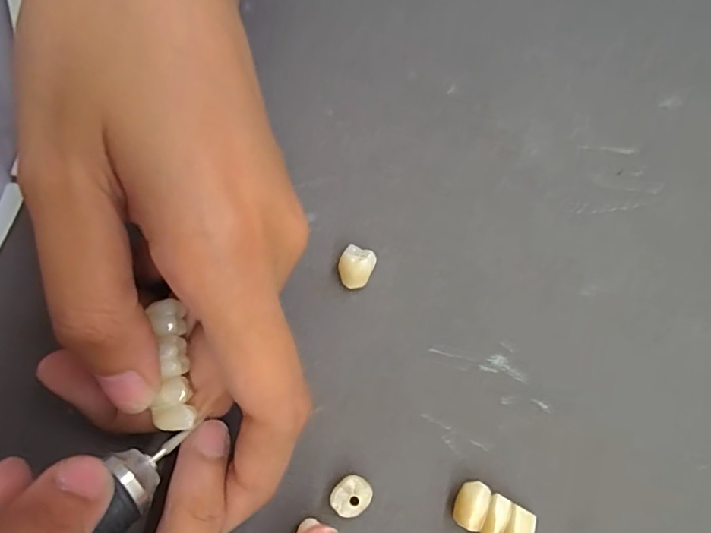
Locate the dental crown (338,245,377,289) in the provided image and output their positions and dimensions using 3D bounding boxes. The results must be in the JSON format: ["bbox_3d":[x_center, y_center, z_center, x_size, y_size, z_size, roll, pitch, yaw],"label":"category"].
[{"bbox_3d":[0.000,0.000,0.149,0.010,0.011,0.011,21,74,8],"label":"dental crown"}]

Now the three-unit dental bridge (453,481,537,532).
[{"bbox_3d":[0.035,0.066,0.128,0.020,0.007,0.014,29,75,10],"label":"three-unit dental bridge"}]

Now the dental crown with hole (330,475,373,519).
[{"bbox_3d":[-0.001,0.061,0.132,0.011,0.006,0.009,-42,75,-11],"label":"dental crown with hole"}]

